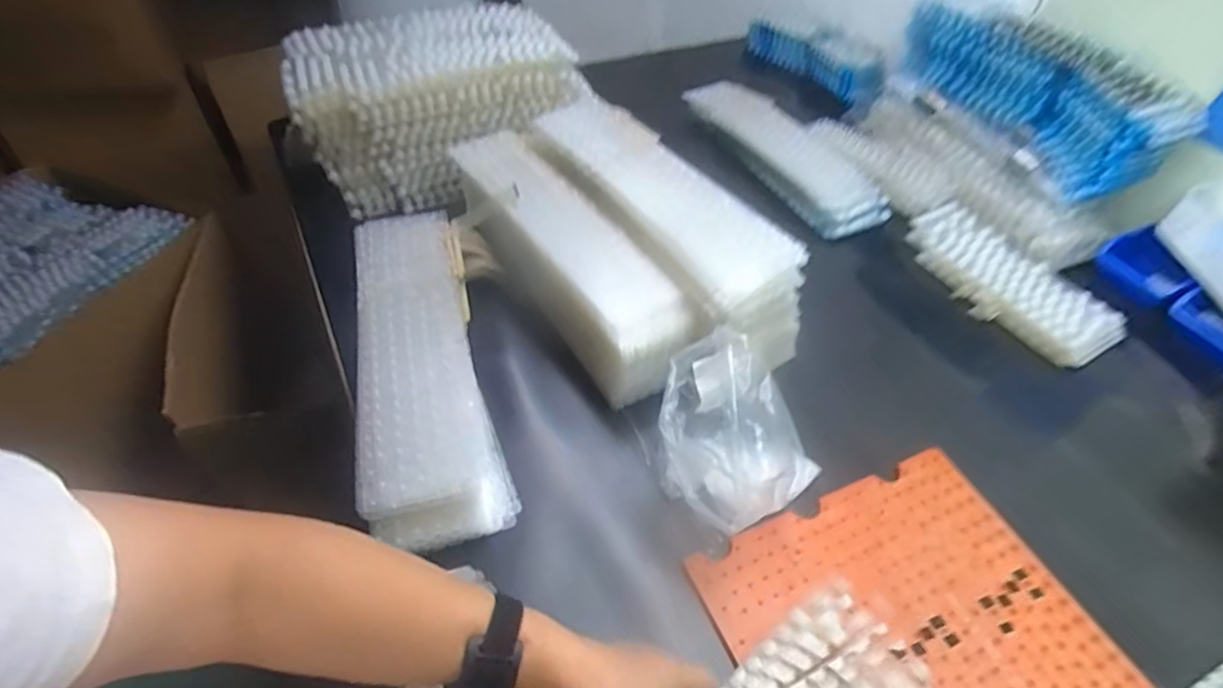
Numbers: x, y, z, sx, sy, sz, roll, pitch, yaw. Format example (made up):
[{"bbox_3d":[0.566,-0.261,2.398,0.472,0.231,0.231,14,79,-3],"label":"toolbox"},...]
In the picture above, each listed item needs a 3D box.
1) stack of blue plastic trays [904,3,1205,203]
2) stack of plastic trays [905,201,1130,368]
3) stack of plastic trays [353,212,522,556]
[{"bbox_3d":[0.681,-0.428,1.043,0.109,0.155,0.477,-12,48,-15],"label":"stack of blue plastic trays"},{"bbox_3d":[0.604,-0.098,0.984,0.141,0.046,0.334,-19,50,-21],"label":"stack of plastic trays"},{"bbox_3d":[-0.243,0.008,0.792,0.148,0.106,0.497,-12,48,-16],"label":"stack of plastic trays"}]

